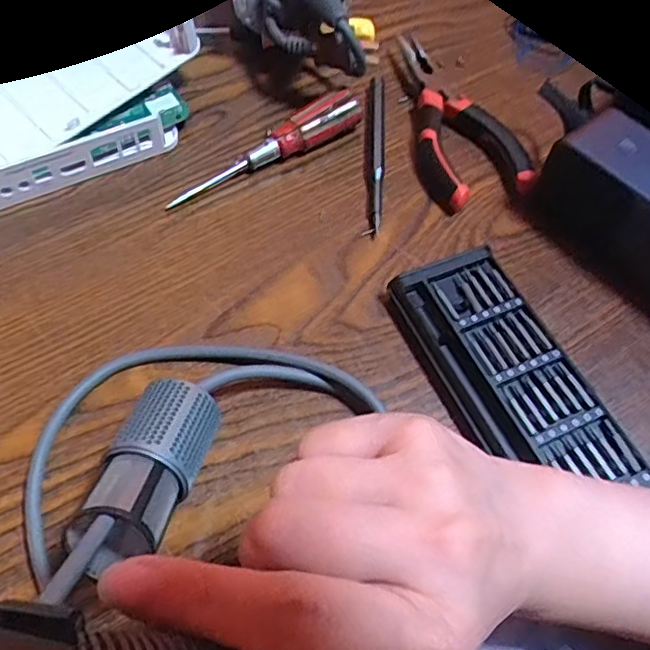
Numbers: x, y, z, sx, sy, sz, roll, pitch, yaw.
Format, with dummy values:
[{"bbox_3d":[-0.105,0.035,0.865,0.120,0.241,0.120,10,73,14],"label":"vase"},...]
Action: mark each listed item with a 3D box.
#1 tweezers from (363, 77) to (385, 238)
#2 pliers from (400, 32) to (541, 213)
[{"bbox_3d":[0.033,-0.113,0.398,0.010,0.011,0.135,5,59,-1],"label":"tweezers"},{"bbox_3d":[0.076,-0.139,0.410,0.059,0.023,0.151,-15,61,-13],"label":"pliers"}]

